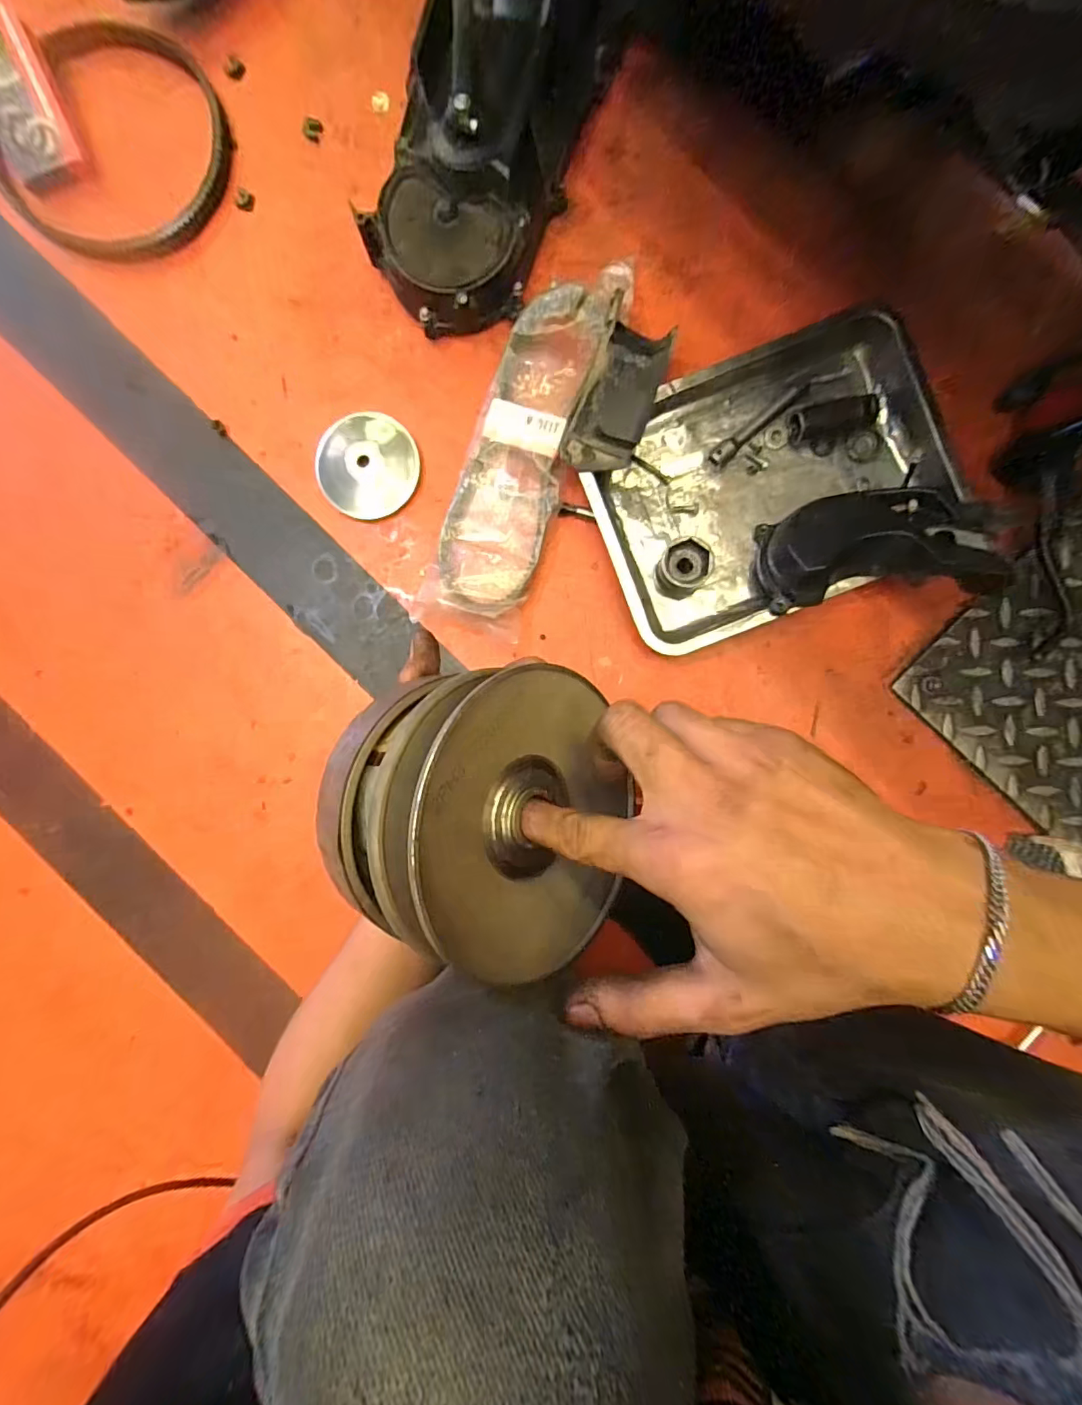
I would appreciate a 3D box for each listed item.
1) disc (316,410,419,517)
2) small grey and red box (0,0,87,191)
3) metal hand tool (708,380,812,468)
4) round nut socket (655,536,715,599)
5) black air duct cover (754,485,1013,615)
[{"bbox_3d":[-0.191,-0.259,0.556,0.108,0.024,0.104,0,91,3],"label":"disc"},{"bbox_3d":[-0.566,-0.658,0.556,0.087,0.024,0.150,-19,109,-5],"label":"small grey and red box"},{"bbox_3d":[0.233,-0.295,0.532,0.133,0.017,0.018,-38,89,3],"label":"metal hand tool"},{"bbox_3d":[0.148,-0.140,0.530,0.051,0.048,0.051,0,91,3],"label":"round nut socket"},{"bbox_3d":[0.314,-0.150,0.497,0.179,0.095,0.107,-5,91,3],"label":"black air duct cover"}]

